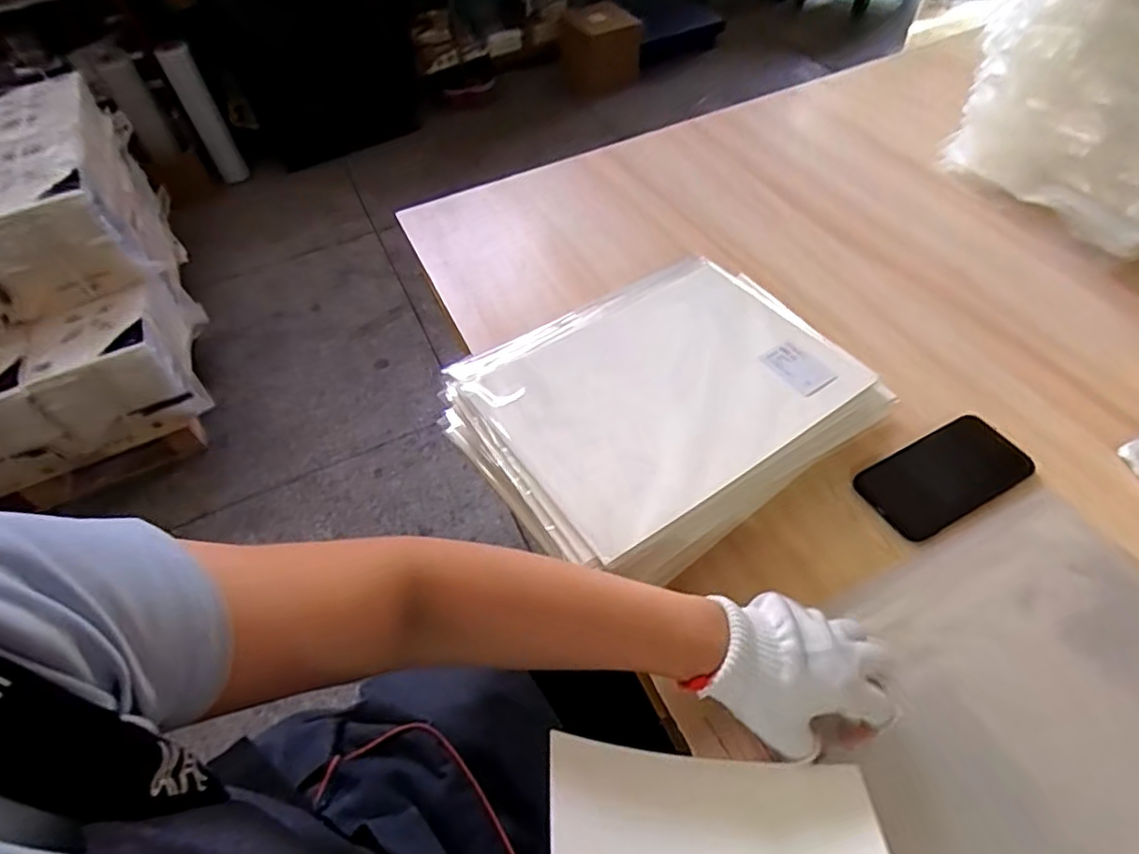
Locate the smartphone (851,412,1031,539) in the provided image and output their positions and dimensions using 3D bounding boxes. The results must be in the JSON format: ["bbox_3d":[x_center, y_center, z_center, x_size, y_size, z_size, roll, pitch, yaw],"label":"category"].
[{"bbox_3d":[0.341,0.044,0.580,0.147,0.005,0.077,-27,59,-9],"label":"smartphone"}]

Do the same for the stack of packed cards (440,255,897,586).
[{"bbox_3d":[0.080,-0.025,0.584,0.338,0.083,0.254,-29,55,-17],"label":"stack of packed cards"}]

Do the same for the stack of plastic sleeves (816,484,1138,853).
[{"bbox_3d":[0.320,0.201,0.446,0.319,0.014,0.248,-26,56,-10],"label":"stack of plastic sleeves"}]

